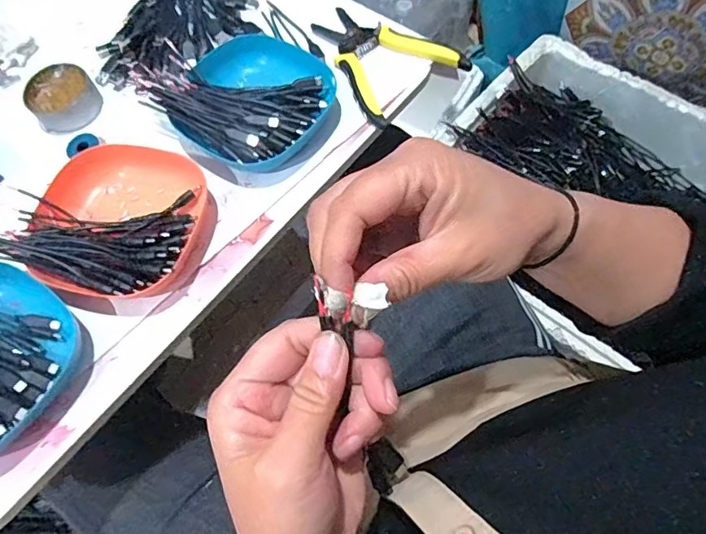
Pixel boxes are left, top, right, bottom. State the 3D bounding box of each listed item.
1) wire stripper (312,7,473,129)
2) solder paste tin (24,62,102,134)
[{"bbox_3d":[0.023,-0.214,0.507,0.112,0.016,0.151,-38,69,-13],"label":"wire stripper"},{"bbox_3d":[-0.286,-0.168,0.495,0.063,0.031,0.051,-25,67,-8],"label":"solder paste tin"}]

